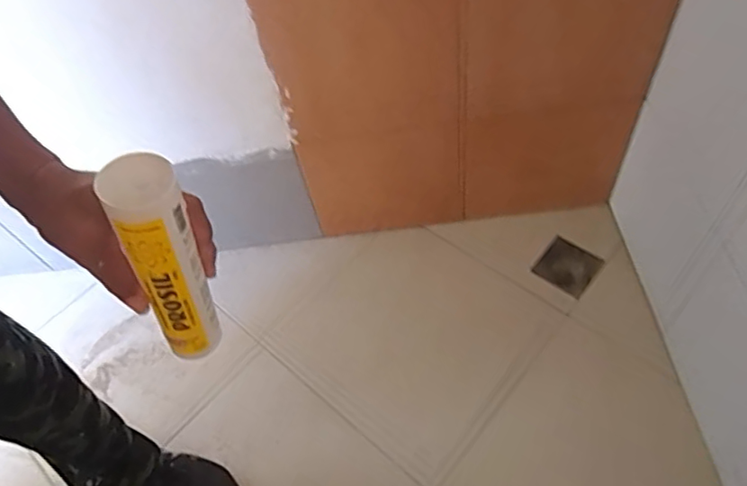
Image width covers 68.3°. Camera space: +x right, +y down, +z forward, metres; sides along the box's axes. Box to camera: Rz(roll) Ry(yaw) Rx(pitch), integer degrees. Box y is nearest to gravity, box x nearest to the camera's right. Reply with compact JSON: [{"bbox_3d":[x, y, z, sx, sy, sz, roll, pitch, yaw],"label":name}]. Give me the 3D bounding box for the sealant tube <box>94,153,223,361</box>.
[{"bbox_3d":[-0.162,0.025,0.445,0.050,0.225,0.053,2,50,-2],"label":"sealant tube"}]

